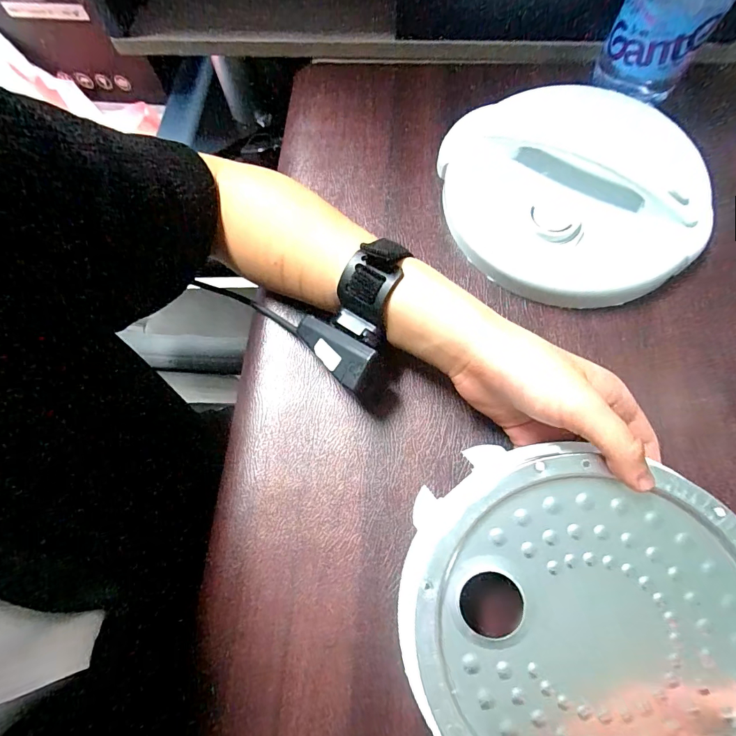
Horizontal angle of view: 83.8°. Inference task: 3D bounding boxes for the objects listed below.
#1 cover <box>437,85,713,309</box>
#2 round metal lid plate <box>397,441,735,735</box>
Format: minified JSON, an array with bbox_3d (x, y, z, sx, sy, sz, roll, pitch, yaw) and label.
[{"bbox_3d":[0.168,-0.146,0.334,0.198,0.037,0.193,-18,71,-4],"label":"cover"},{"bbox_3d":[0.114,0.140,0.220,0.188,0.025,0.176,-1,80,7],"label":"round metal lid plate"}]

